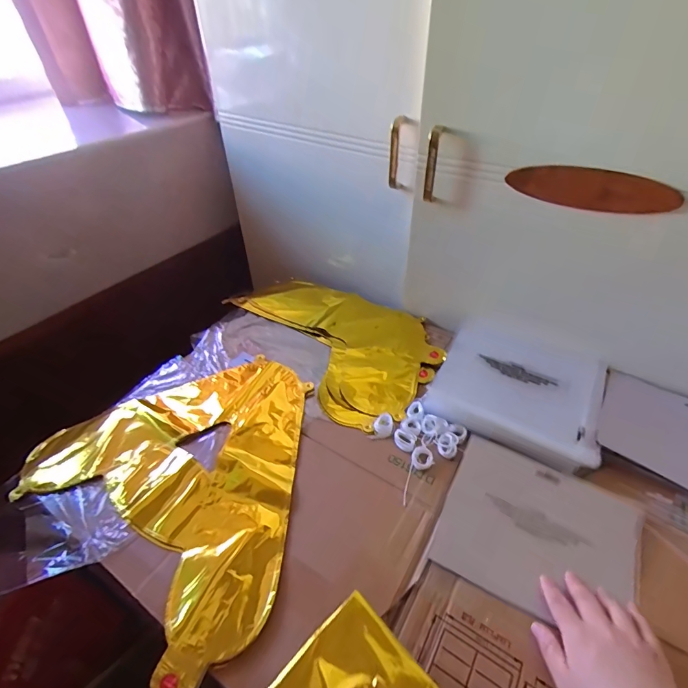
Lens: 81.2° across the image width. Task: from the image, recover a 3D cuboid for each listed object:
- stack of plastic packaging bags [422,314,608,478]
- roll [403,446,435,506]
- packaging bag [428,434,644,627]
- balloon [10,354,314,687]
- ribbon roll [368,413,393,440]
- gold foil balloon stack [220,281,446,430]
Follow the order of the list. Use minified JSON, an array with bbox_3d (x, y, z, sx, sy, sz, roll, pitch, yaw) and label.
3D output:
[{"bbox_3d":[0.253,0.056,0.582,0.217,0.028,0.213,21,48,22],"label":"stack of plastic packaging bags"},{"bbox_3d":[0.093,0.164,0.503,0.027,0.004,0.083,14,45,17],"label":"roll"},{"bbox_3d":[0.217,0.211,0.451,0.198,0.011,0.160,22,59,20],"label":"packaging bag"},{"bbox_3d":[-0.175,0.146,0.516,0.370,0.013,0.328,29,51,29],"label":"balloon"},{"bbox_3d":[0.053,0.115,0.552,0.027,0.010,0.042,17,46,19],"label":"ribbon roll"},{"bbox_3d":[-0.011,-0.026,0.714,0.236,0.021,0.403,-29,49,-26],"label":"gold foil balloon stack"}]

